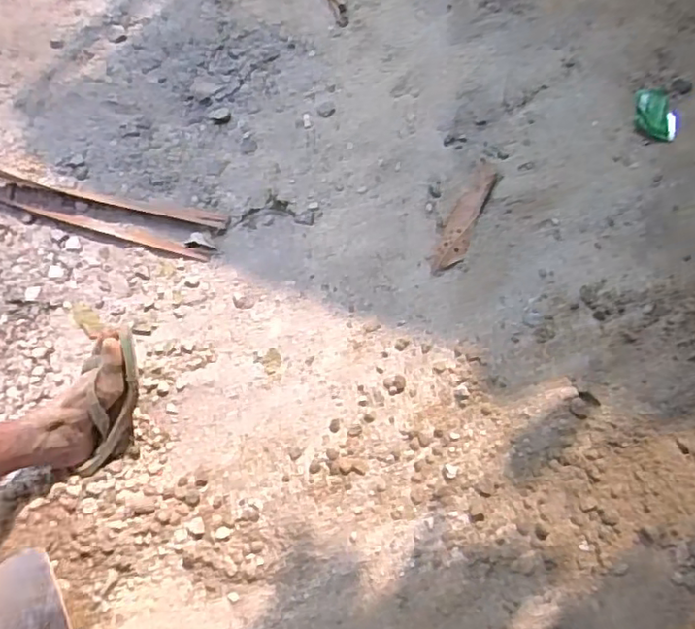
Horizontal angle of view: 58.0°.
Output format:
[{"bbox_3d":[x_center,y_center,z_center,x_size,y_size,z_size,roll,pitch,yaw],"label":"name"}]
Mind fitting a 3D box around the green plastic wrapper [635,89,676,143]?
[{"bbox_3d":[0.529,-0.344,1.080,0.061,0.022,0.112,6,70,11],"label":"green plastic wrapper"}]

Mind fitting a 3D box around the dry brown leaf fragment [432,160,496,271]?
[{"bbox_3d":[0.199,-0.168,1.062,0.049,0.013,0.218,23,70,9],"label":"dry brown leaf fragment"}]

